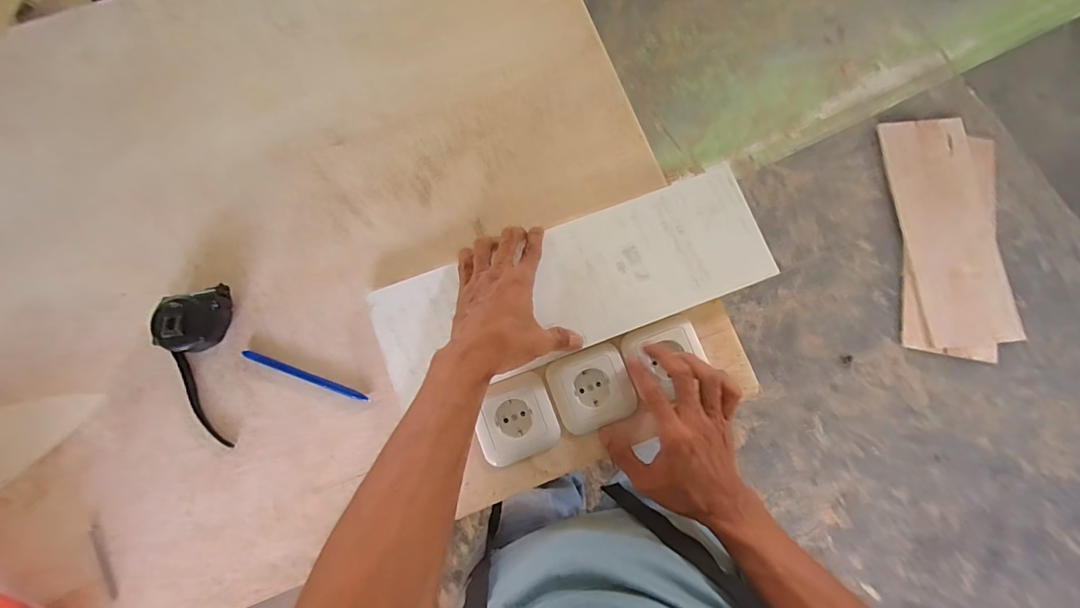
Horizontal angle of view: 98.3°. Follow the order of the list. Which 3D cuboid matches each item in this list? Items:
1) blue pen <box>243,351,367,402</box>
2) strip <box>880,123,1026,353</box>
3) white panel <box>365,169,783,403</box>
[{"bbox_3d":[-0.241,0.075,0.480,0.136,0.008,0.008,20,80,3],"label":"blue pen"},{"bbox_3d":[1.223,-0.222,1.386,0.265,0.031,0.681,-6,79,-2],"label":"strip"},{"bbox_3d":[0.036,-0.024,0.485,0.406,0.017,0.133,-17,80,-4],"label":"white panel"}]

